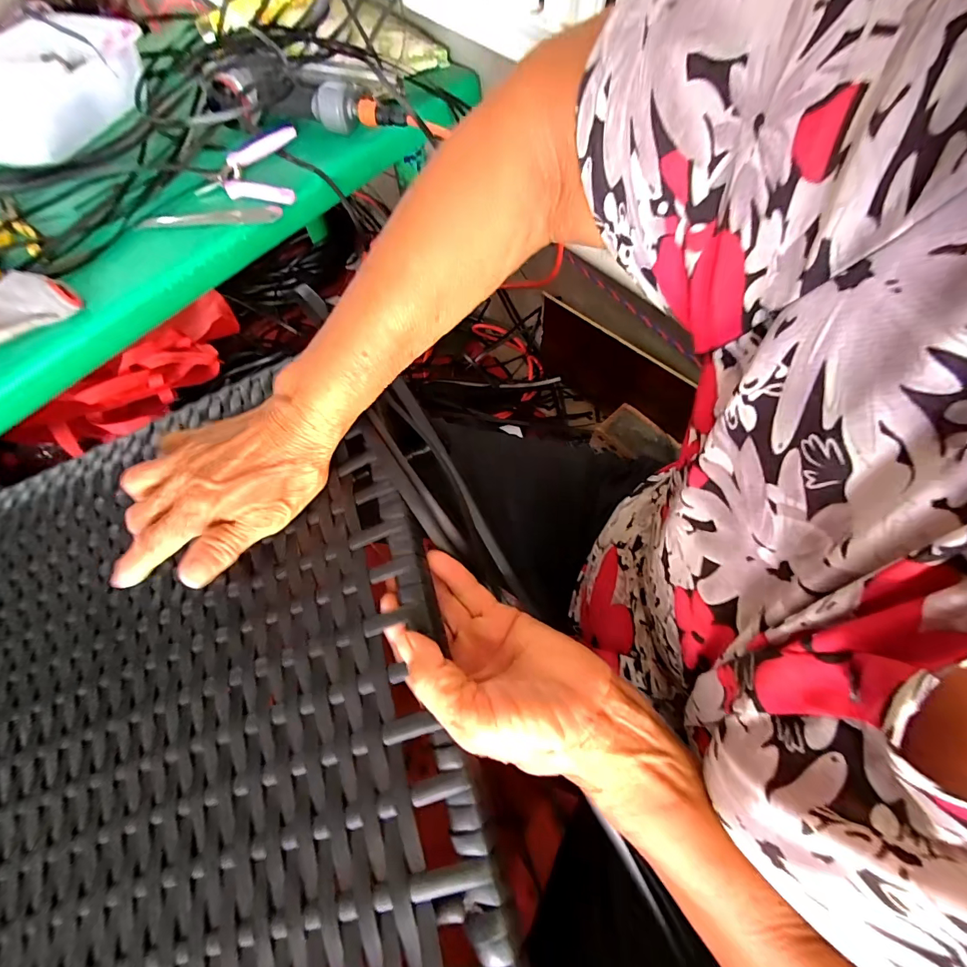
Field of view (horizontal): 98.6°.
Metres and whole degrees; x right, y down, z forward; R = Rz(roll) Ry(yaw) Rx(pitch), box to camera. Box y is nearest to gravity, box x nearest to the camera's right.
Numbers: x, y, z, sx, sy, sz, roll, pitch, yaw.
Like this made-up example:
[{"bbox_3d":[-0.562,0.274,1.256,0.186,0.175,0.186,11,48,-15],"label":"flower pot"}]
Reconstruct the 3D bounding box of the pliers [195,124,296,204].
[{"bbox_3d":[-0.308,-0.407,0.540,0.126,0.020,0.148,-9,64,-4],"label":"pliers"}]

